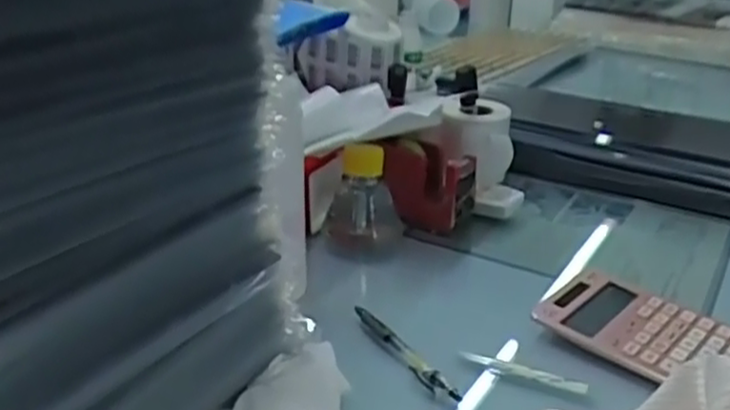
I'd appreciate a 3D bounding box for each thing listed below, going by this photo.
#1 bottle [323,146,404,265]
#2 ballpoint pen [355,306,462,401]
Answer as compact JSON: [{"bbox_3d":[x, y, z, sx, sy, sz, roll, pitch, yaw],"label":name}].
[{"bbox_3d":[0.000,-0.010,0.788,0.084,0.108,0.081,2,25,2],"label":"bottle"},{"bbox_3d":[0.029,0.116,0.599,0.012,0.013,0.134,-14,29,-30],"label":"ballpoint pen"}]

